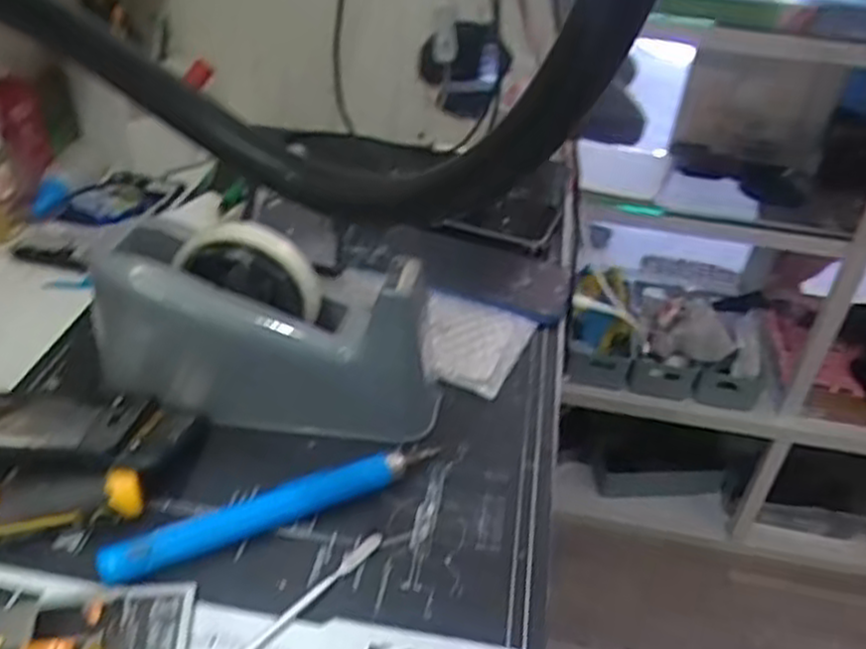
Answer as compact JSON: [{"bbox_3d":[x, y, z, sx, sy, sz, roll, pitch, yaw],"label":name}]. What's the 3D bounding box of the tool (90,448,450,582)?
[{"bbox_3d":[-0.081,0.097,0.410,0.181,0.020,0.020,-16,41,-26],"label":"tool"}]

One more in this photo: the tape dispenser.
[{"bbox_3d":[-0.096,0.009,0.455,0.195,0.112,0.063,10,37,8],"label":"tape dispenser"}]

